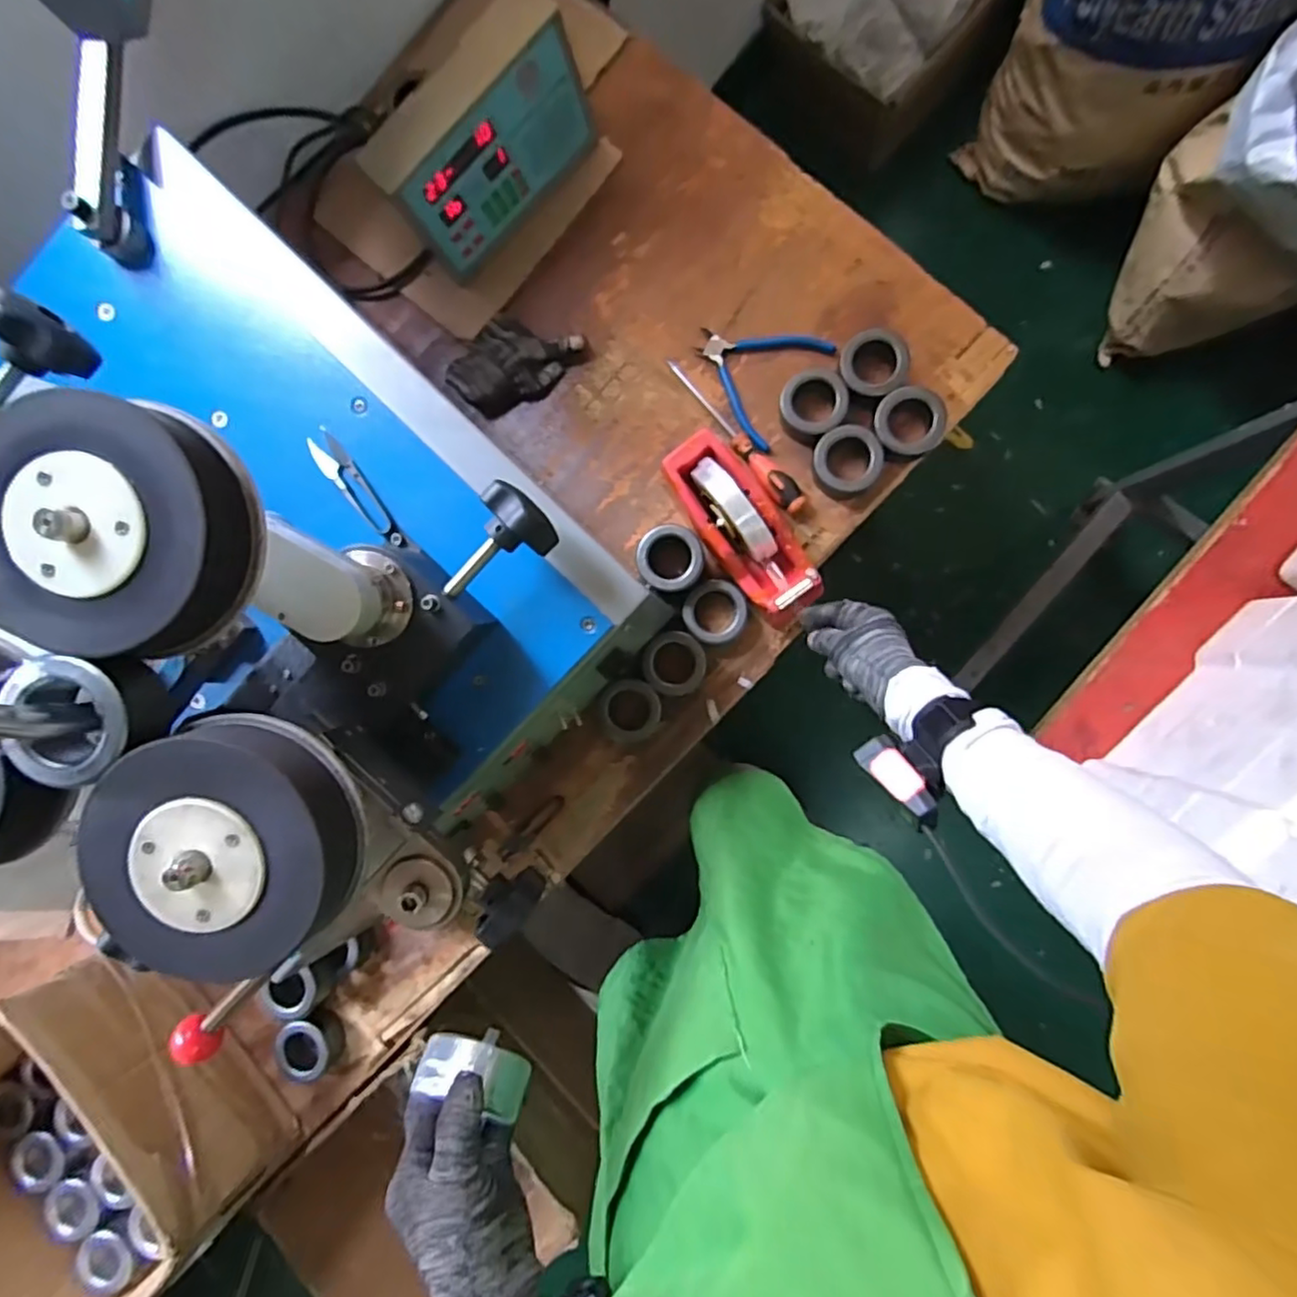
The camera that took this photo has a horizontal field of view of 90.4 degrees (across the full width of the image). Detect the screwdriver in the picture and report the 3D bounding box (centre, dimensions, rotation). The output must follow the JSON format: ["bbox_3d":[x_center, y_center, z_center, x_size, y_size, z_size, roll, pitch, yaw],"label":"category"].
[{"bbox_3d":[0.097,-0.235,0.697,0.032,0.026,0.217,-35,85,6],"label":"screwdriver"}]

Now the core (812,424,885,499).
[{"bbox_3d":[0.209,-0.196,0.681,0.070,0.041,0.073,0,90,8],"label":"core"}]

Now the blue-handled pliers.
[{"bbox_3d":[0.112,-0.308,0.709,0.133,0.011,0.132,36,95,6],"label":"blue-handled pliers"}]

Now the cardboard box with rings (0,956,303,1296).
[{"bbox_3d":[-0.622,0.563,0.698,0.329,0.180,0.320,-44,84,6],"label":"cardboard box with rings"}]

